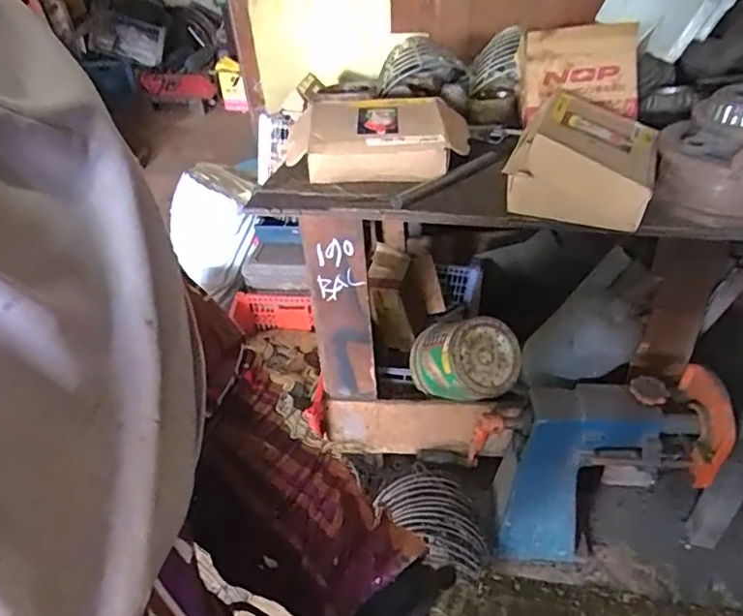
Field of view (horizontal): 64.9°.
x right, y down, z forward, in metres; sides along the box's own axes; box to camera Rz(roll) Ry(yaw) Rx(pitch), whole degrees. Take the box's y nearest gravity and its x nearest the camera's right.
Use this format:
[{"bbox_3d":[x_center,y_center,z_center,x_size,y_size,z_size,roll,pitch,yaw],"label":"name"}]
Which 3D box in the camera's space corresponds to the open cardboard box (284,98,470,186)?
[{"bbox_3d":[0.016,-0.336,1.169,0.348,0.102,0.208,1,38,7],"label":"open cardboard box"}]

